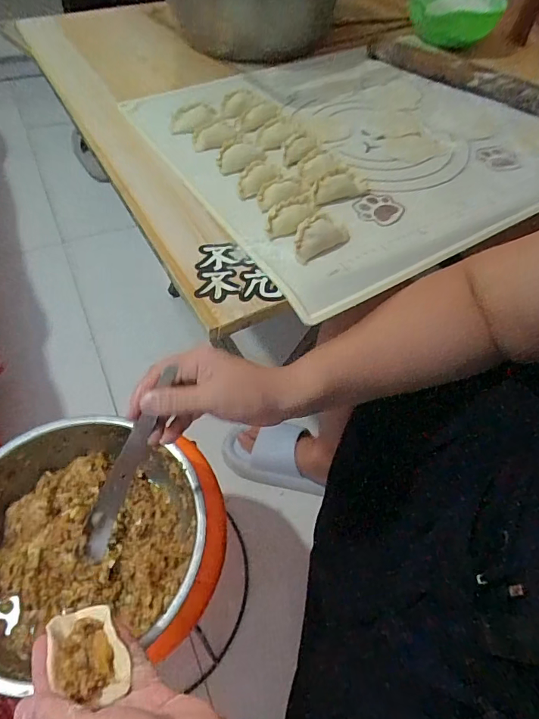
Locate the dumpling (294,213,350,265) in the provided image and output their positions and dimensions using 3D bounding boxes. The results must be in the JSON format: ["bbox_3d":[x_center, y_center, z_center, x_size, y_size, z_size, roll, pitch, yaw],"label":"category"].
[{"bbox_3d":[0.044,-0.113,0.402,0.062,0.019,0.031,-29,62,-23],"label":"dumpling"}]

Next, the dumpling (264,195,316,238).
[{"bbox_3d":[0.018,-0.135,0.419,0.025,0.018,0.057,34,58,17],"label":"dumpling"}]

